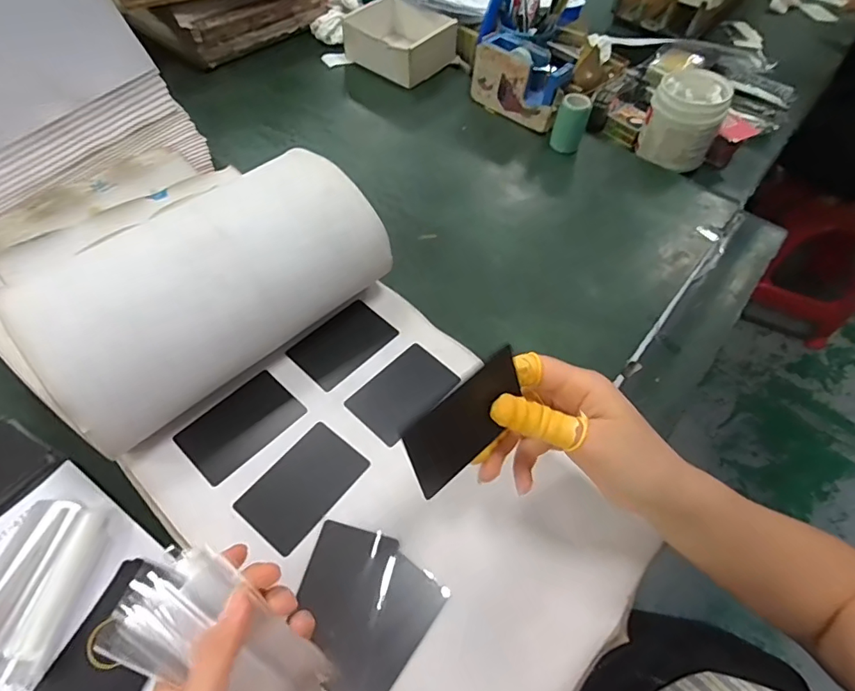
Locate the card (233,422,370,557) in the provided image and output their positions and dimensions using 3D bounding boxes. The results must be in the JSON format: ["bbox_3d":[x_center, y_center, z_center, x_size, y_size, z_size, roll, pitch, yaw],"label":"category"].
[{"bbox_3d":[-0.088,0.100,0.351,0.055,0.004,0.083,33,60,21],"label":"card"}]

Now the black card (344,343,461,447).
[{"bbox_3d":[-0.019,0.037,0.397,0.055,0.004,0.084,37,60,24],"label":"black card"}]

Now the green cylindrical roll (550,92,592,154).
[{"bbox_3d":[0.190,-0.296,0.652,0.038,0.065,0.033,18,56,9],"label":"green cylindrical roll"}]

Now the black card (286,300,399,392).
[{"bbox_3d":[-0.072,-0.003,0.423,0.053,0.004,0.085,39,59,19],"label":"black card"}]

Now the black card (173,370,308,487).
[{"bbox_3d":[-0.142,0.060,0.374,0.054,0.004,0.084,39,60,19],"label":"black card"}]

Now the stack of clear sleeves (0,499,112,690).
[{"bbox_3d":[-0.277,0.166,0.339,0.070,0.007,0.110,7,55,2],"label":"stack of clear sleeves"}]

